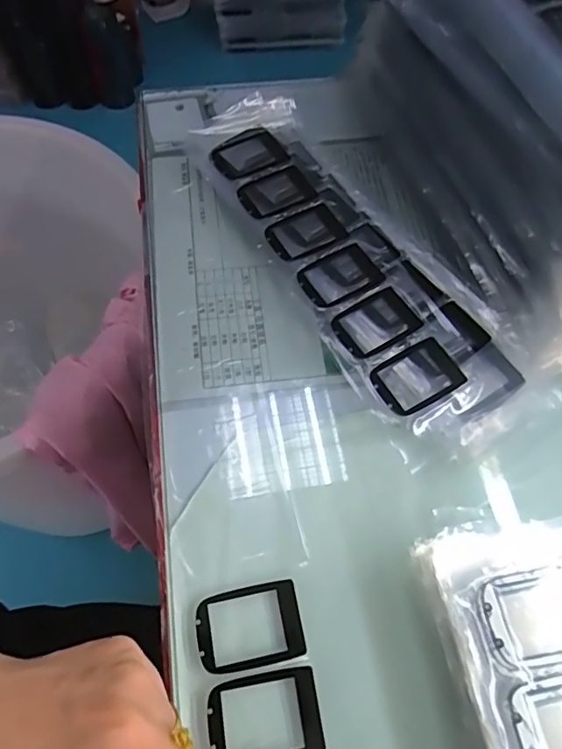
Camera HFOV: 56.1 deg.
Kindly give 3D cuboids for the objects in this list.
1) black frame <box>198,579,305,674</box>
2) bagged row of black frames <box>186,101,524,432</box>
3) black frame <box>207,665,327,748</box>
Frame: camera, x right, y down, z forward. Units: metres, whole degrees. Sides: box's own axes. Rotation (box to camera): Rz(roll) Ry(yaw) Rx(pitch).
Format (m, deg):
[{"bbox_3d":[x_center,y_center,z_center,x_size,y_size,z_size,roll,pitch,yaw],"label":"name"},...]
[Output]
[{"bbox_3d":[-0.016,0.125,0.260,0.051,0.004,0.036,-11,64,-8],"label":"black frame"},{"bbox_3d":[0.037,-0.086,0.366,0.084,0.026,0.291,-26,65,-16],"label":"bagged row of black frames"},{"bbox_3d":[-0.007,0.158,0.242,0.051,0.004,0.036,-8,63,-6],"label":"black frame"}]

